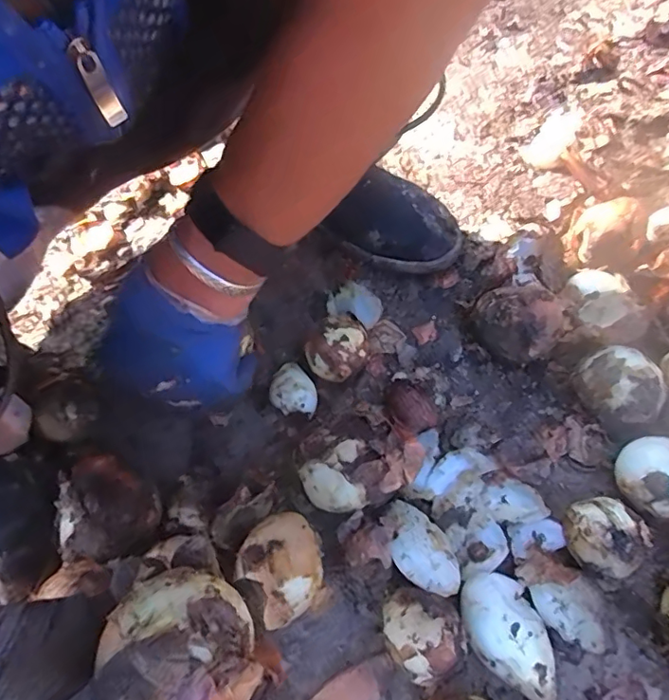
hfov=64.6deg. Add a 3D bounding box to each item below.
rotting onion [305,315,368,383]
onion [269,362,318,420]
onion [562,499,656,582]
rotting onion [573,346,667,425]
[{"bbox_3d":[0.003,0.004,0.462,0.051,0.047,0.047,-40,68,-19],"label":"rotting onion"},{"bbox_3d":[-0.037,0.034,0.463,0.039,0.024,0.051,-13,62,-7],"label":"onion"},{"bbox_3d":[0.196,0.139,0.389,0.050,0.041,0.052,0,61,0],"label":"onion"},{"bbox_3d":[0.238,0.032,0.444,0.062,0.047,0.068,-38,67,-18],"label":"rotting onion"}]

